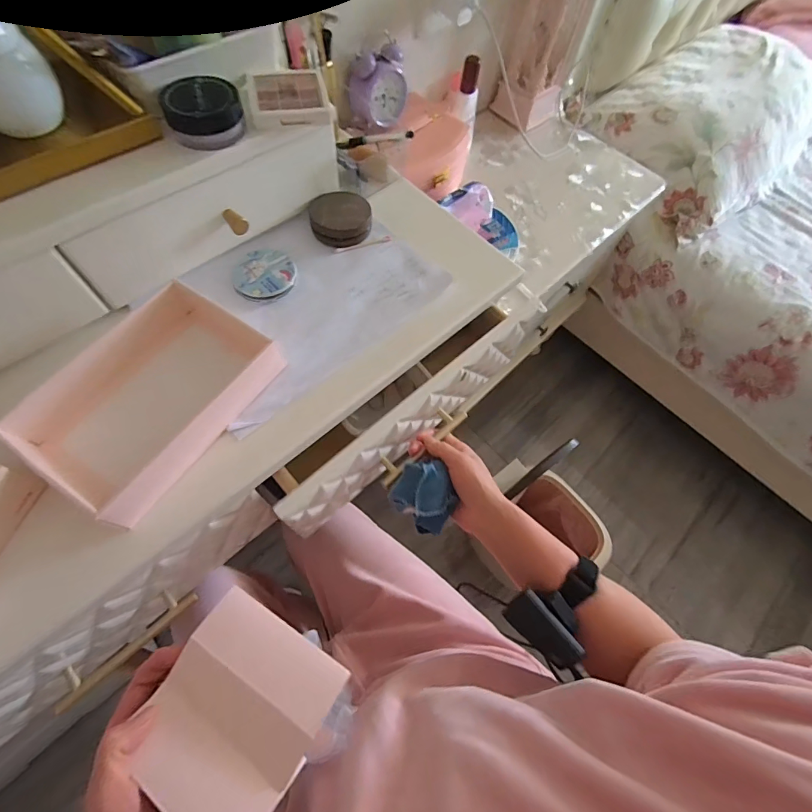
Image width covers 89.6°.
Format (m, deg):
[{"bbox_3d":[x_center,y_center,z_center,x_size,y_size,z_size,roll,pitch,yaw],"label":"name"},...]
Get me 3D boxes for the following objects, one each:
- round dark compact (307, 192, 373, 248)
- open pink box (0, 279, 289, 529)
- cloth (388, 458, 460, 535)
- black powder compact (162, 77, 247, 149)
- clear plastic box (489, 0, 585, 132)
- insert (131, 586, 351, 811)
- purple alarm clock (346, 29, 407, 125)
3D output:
[{"bbox_3d":[-0.079,-0.227,0.498,0.073,0.022,0.065,-8,65,-7],"label":"round dark compact"},{"bbox_3d":[-0.233,-0.015,0.372,0.150,0.042,0.194,30,66,10],"label":"open pink box"},{"bbox_3d":[0.022,0.099,0.449,0.060,0.035,0.072,-35,71,-18],"label":"cloth"},{"bbox_3d":[-0.189,-0.278,0.388,0.065,0.035,0.061,-3,65,-5],"label":"black powder compact"},{"bbox_3d":[0.261,-0.679,0.772,0.110,0.231,0.094,-31,70,-17],"label":"clear plastic box"},{"bbox_3d":[-0.123,0.217,0.291,0.114,0.023,0.120,31,66,11],"label":"insert"},{"bbox_3d":[-0.039,-0.474,0.608,0.052,0.079,0.086,38,68,14],"label":"purple alarm clock"}]

